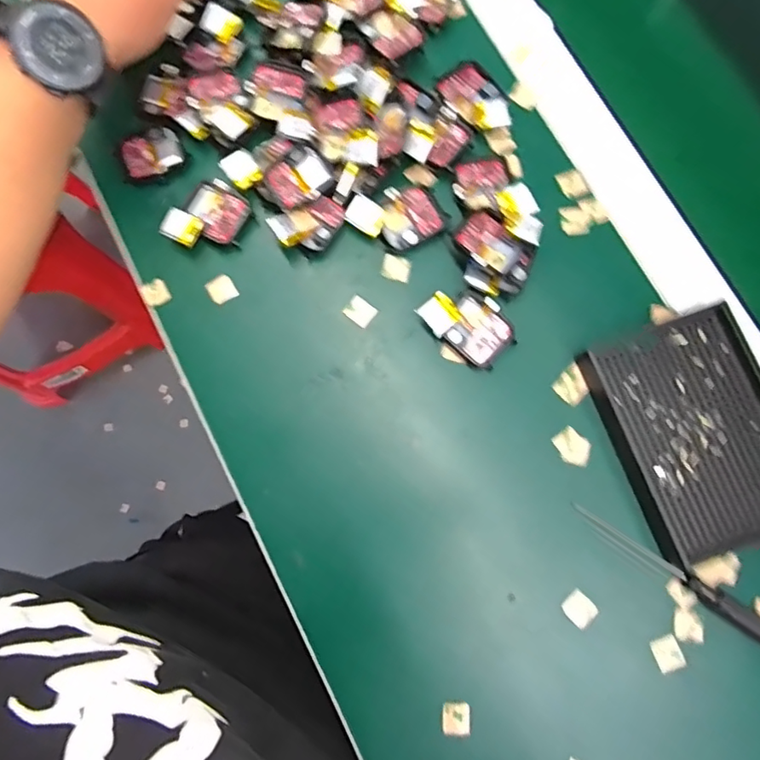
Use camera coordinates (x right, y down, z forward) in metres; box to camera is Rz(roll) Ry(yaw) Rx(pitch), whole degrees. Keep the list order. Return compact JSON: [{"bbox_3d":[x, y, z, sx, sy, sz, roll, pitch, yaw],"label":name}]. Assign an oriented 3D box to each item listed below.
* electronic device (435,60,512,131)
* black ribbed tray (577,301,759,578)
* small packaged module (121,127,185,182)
[{"bbox_3d":[0.067,-0.191,0.373,0.037,0.015,0.056,-41,81,-6],"label":"electronic device"},{"bbox_3d":[0.191,0.030,0.330,0.098,0.019,0.132,-19,80,-2],"label":"black ribbed tray"},{"bbox_3d":[-0.156,-0.155,0.376,0.040,0.007,0.037,-25,80,-3],"label":"small packaged module"}]

